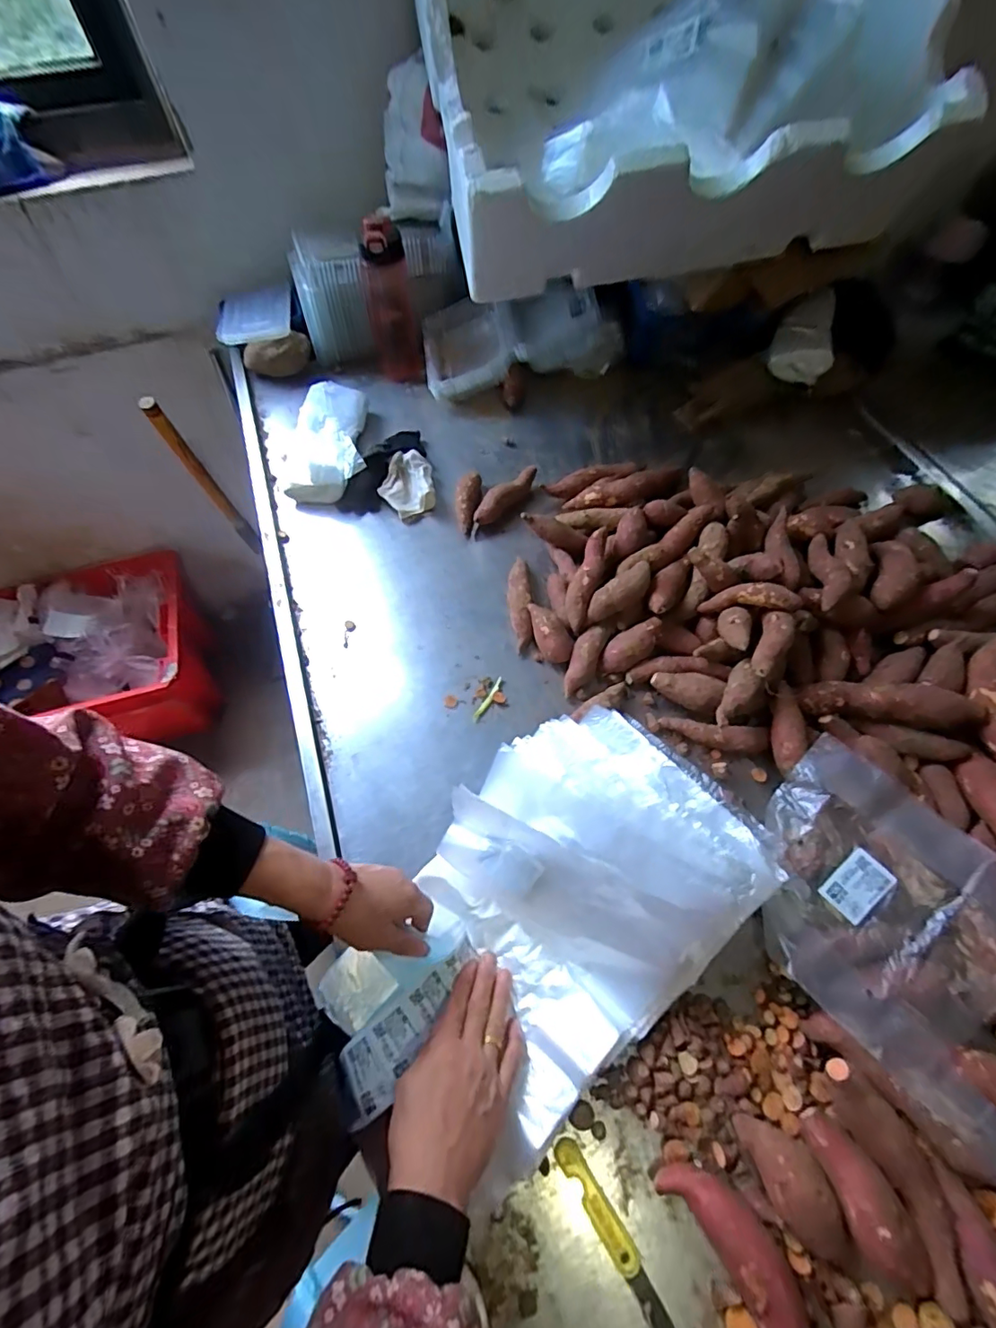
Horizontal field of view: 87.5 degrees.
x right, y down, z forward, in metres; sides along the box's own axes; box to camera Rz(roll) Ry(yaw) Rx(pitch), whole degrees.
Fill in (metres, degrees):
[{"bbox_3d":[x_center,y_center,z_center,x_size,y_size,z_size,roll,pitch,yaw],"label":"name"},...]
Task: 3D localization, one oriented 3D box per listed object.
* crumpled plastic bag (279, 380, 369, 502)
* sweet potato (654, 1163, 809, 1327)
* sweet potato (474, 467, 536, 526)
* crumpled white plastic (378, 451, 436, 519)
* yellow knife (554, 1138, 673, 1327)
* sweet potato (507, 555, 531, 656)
[{"bbox_3d":[-0.268,-0.342,0.800,0.135,0.065,0.210,-10,62,-4],"label":"crumpled plastic bag"},{"bbox_3d":[0.190,0.450,0.378,0.048,0.042,0.156,-33,65,-15],"label":"sweet potato"},{"bbox_3d":[0.013,-0.243,0.763,0.031,0.035,0.124,40,69,21],"label":"sweet potato"},{"bbox_3d":[-0.135,-0.264,0.768,0.079,0.045,0.089,-14,63,-6],"label":"crumpled white plastic"},{"bbox_3d":[0.093,0.449,0.401,0.020,0.009,0.145,-31,65,-14],"label":"yellow knife"},{"bbox_3d":[0.027,-0.078,0.674,0.029,0.041,0.119,-2,61,1],"label":"sweet potato"}]

